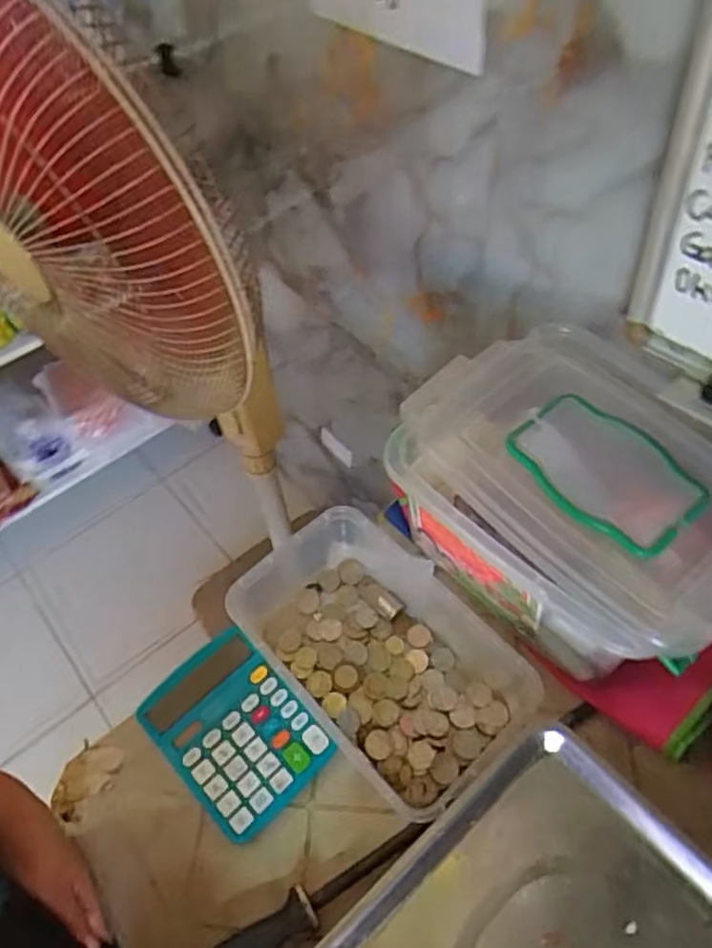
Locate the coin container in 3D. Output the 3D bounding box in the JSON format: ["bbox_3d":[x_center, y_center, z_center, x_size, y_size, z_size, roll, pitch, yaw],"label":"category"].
[{"bbox_3d":[0.024,0.151,0.597,0.180,0.072,0.267,-38,59,-21],"label":"coin container"}]

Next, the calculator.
[{"bbox_3d":[-0.106,0.223,0.568,0.111,0.037,0.142,-38,59,-21],"label":"calculator"}]

